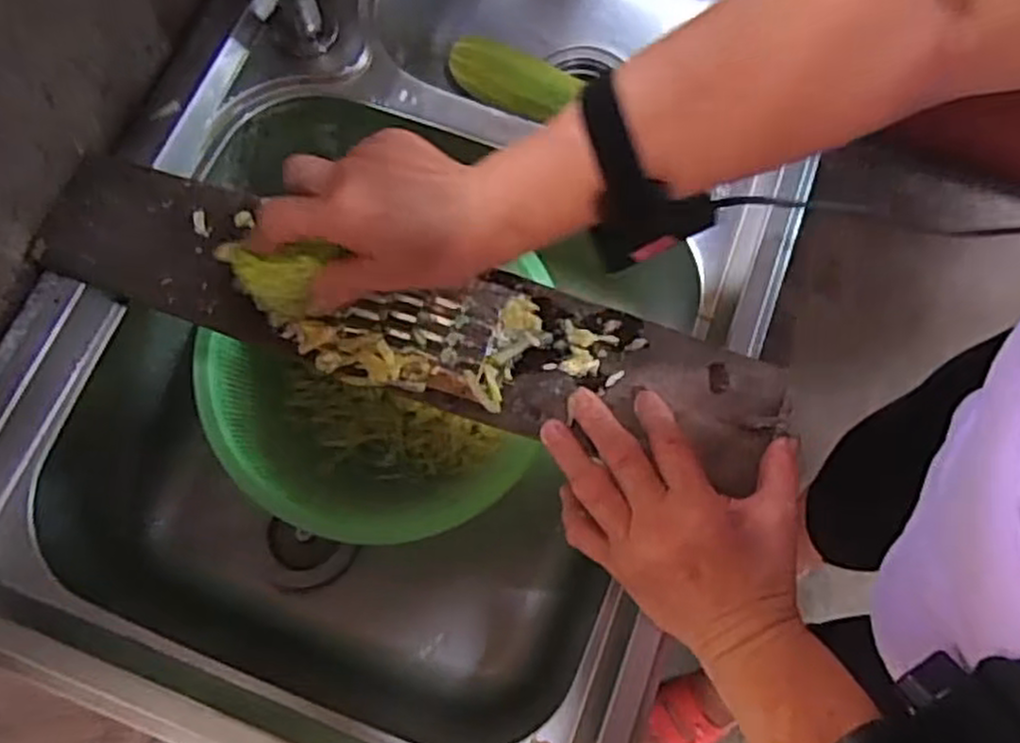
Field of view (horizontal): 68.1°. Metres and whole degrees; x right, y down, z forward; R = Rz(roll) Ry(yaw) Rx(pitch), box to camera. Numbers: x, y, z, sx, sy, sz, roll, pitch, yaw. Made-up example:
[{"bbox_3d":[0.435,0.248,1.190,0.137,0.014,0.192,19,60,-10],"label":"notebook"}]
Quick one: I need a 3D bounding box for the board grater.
[{"bbox_3d":[-0.066,-0.035,0.470,0.463,0.022,0.093,16,74,5],"label":"board grater"}]

